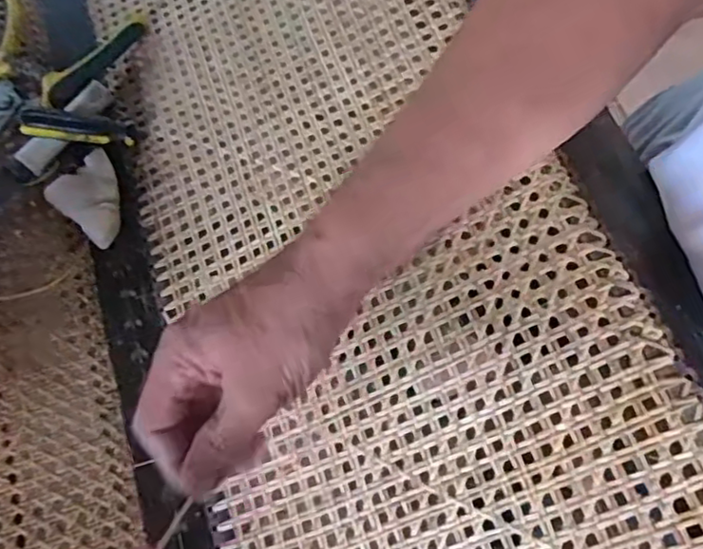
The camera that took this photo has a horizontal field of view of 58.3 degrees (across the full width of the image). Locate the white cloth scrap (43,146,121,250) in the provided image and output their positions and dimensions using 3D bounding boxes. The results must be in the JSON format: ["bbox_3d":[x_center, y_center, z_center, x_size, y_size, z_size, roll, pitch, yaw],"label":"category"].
[{"bbox_3d":[-0.202,-0.062,0.505,0.067,0.018,0.056,39,71,16],"label":"white cloth scrap"}]

